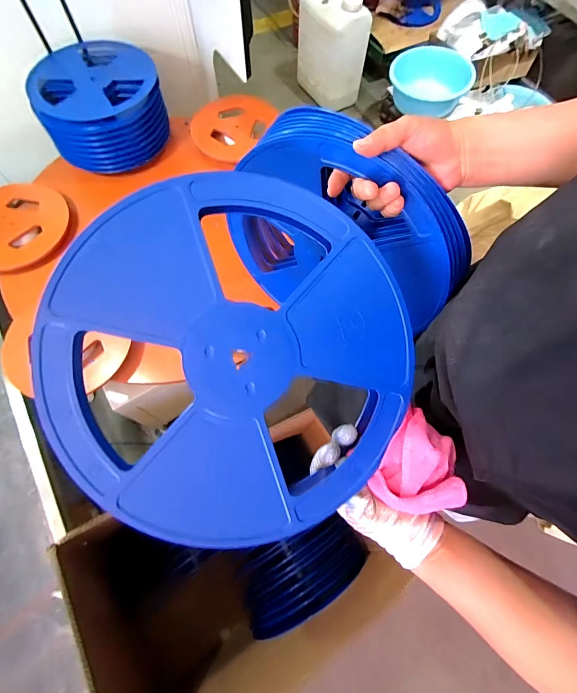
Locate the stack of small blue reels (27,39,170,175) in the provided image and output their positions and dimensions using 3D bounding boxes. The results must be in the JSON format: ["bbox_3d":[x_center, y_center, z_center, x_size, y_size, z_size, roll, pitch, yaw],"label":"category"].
[{"bbox_3d":[-0.519,-0.675,0.978,0.320,0.159,0.306,-22,71,-11],"label":"stack of small blue reels"}]

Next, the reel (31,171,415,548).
[{"bbox_3d":[-0.044,0.009,0.314,0.313,0.017,0.318,0,89,-10],"label":"reel"}]

